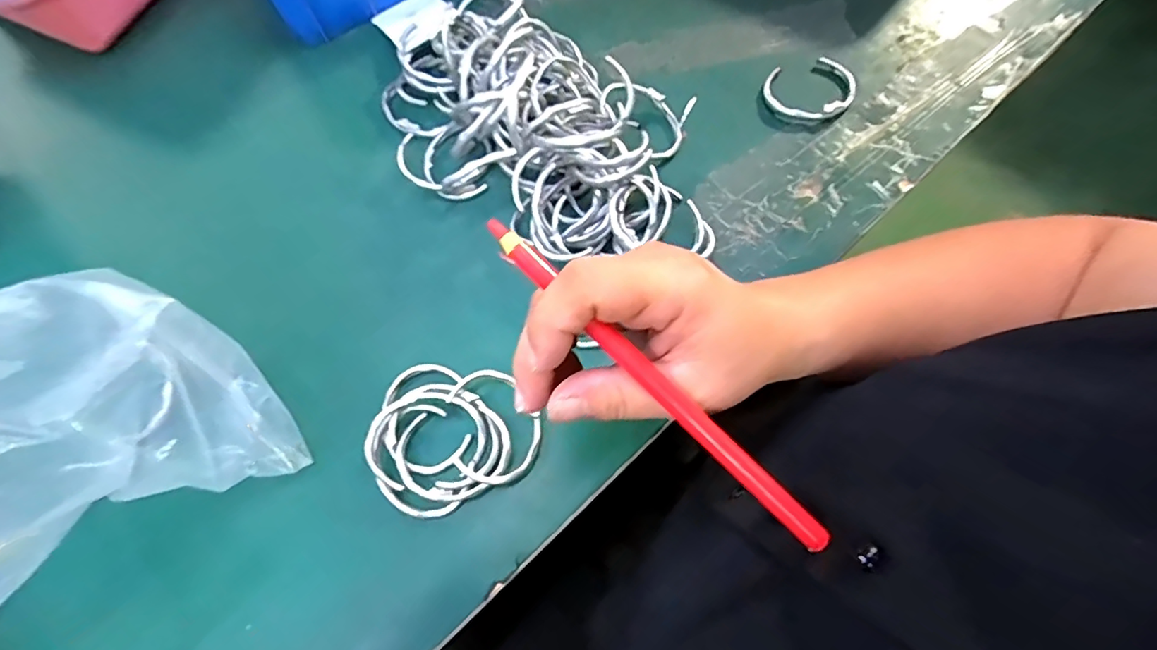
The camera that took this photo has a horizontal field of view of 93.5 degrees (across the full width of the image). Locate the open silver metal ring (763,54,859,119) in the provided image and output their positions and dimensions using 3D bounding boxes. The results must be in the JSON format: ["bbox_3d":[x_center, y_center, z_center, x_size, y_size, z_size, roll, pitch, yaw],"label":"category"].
[{"bbox_3d":[0.174,-0.176,0.407,0.067,0.009,0.053,-16,70,-4],"label":"open silver metal ring"}]

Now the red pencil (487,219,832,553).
[{"bbox_3d":[0.028,0.020,0.197,0.163,0.004,0.010,44,76,3],"label":"red pencil"}]

